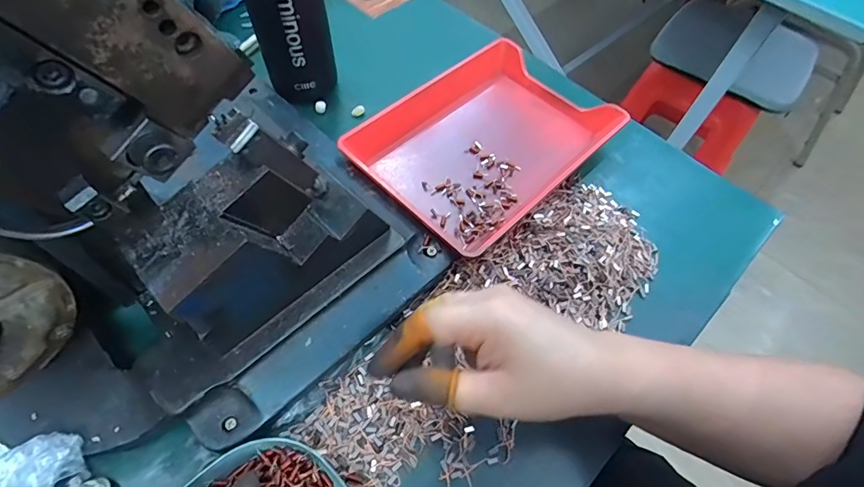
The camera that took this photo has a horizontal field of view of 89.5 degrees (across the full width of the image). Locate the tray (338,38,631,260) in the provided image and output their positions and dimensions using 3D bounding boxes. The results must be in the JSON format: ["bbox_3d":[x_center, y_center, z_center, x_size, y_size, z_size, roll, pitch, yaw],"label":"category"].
[{"bbox_3d":[0.042,-0.110,0.441,0.235,0.040,0.194,-40,67,-22],"label":"tray"}]

